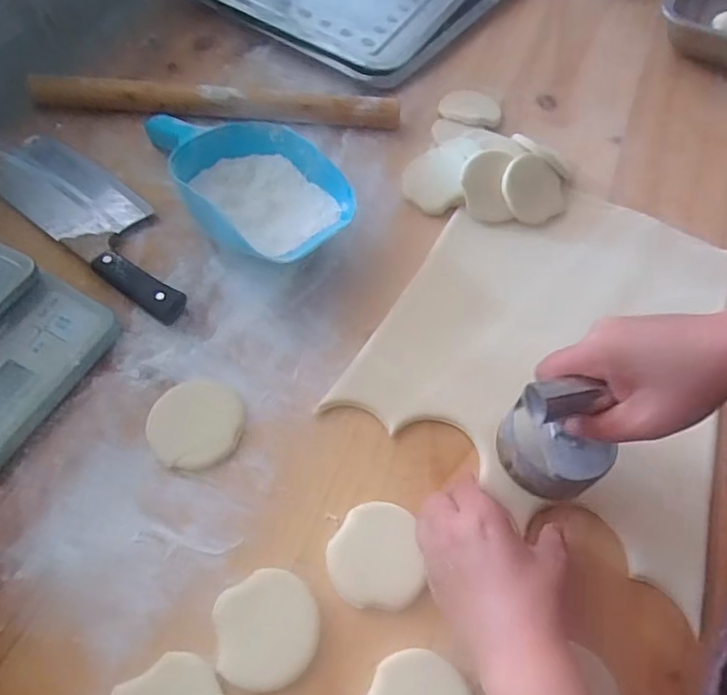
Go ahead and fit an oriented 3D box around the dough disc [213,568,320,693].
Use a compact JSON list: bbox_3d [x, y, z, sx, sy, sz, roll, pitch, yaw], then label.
[{"bbox_3d":[-0.063,0.183,0.390,0.065,0.007,0.067,1,59,-2],"label":"dough disc"}]

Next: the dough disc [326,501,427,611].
[{"bbox_3d":[0.008,0.146,0.420,0.064,0.007,0.070,1,59,-2],"label":"dough disc"}]

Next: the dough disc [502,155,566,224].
[{"bbox_3d":[0.164,-0.153,0.577,0.060,0.012,0.063,-2,100,-9],"label":"dough disc"}]

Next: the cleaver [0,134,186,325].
[{"bbox_3d":[-0.262,-0.134,0.563,0.306,0.020,0.085,37,64,17],"label":"cleaver"}]

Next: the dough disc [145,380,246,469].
[{"bbox_3d":[-0.130,0.059,0.462,0.070,0.008,0.069,1,59,-2],"label":"dough disc"}]

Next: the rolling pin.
[{"bbox_3d":[-0.156,-0.261,0.637,0.381,0.033,0.033,3,59,-2],"label":"rolling pin"}]

